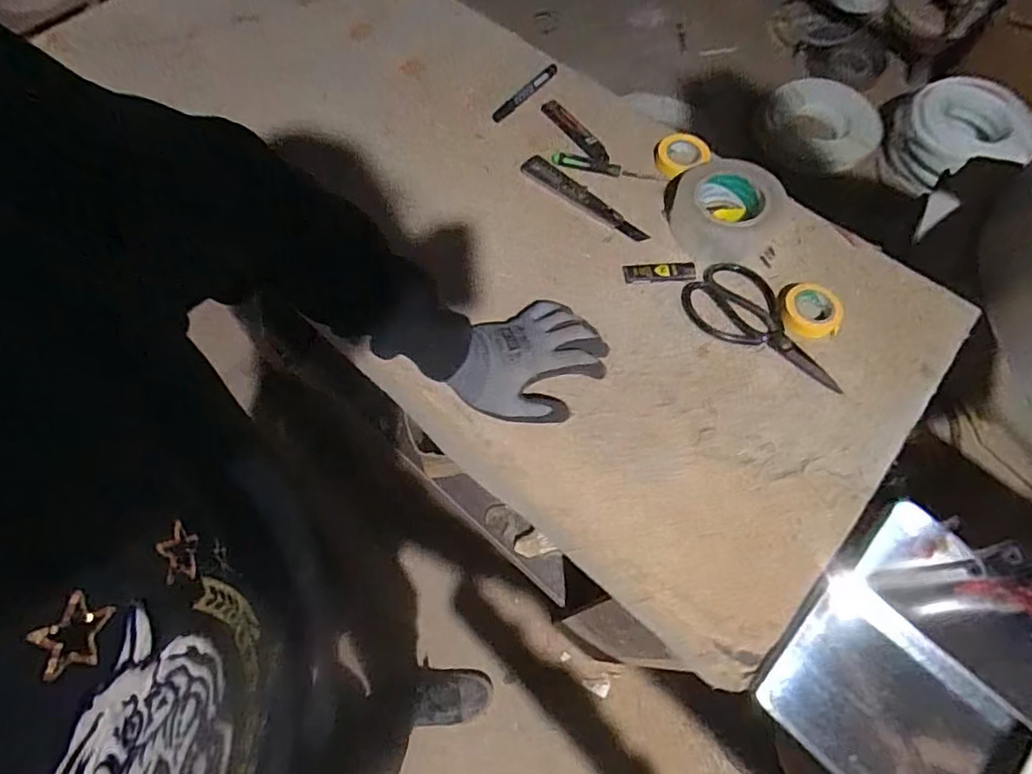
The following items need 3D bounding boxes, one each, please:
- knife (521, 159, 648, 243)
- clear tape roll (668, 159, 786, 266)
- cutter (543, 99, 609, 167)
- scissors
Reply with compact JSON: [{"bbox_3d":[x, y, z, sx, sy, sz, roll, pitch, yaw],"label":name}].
[{"bbox_3d":[0.084,-0.229,0.684,0.181,0.012,0.029,36,71,12],"label":"knife"},{"bbox_3d":[0.241,-0.201,0.646,0.107,0.050,0.114,1,67,-2],"label":"clear tape roll"},{"bbox_3d":[0.080,-0.334,0.736,0.024,0.020,0.126,-36,73,-13],"label":"cutter"},{"bbox_3d":[0.276,-0.070,0.616,0.184,0.010,0.089,32,70,11],"label":"scissors"}]

